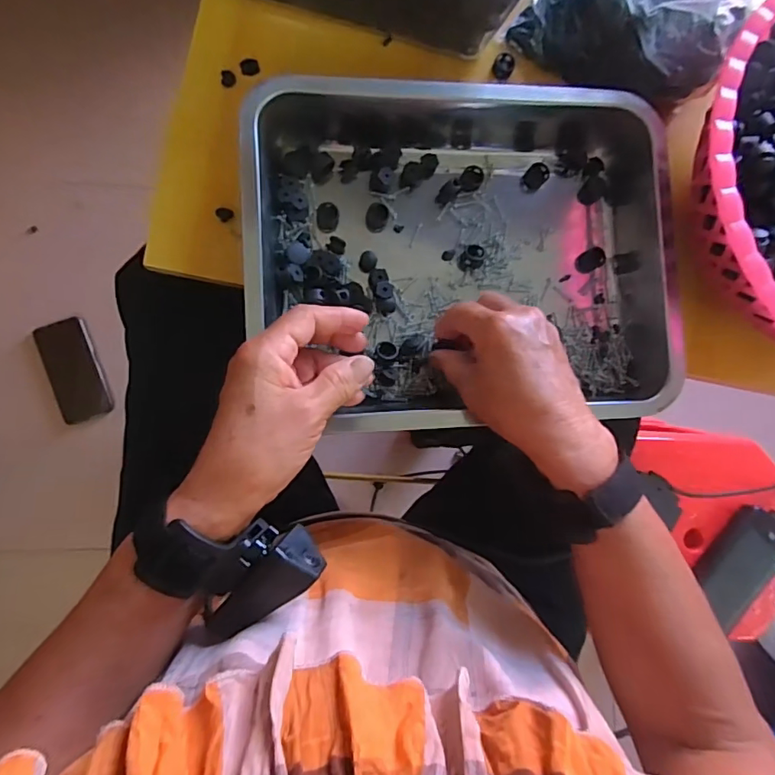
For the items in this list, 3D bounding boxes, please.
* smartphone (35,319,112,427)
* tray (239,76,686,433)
[{"bbox_3d":[-0.495,-0.026,0.806,0.072,0.012,0.156,-19,98,-21],"label":"smartphone"},{"bbox_3d":[0.055,-0.104,0.383,0.311,0.060,0.251,-3,88,-9],"label":"tray"}]

